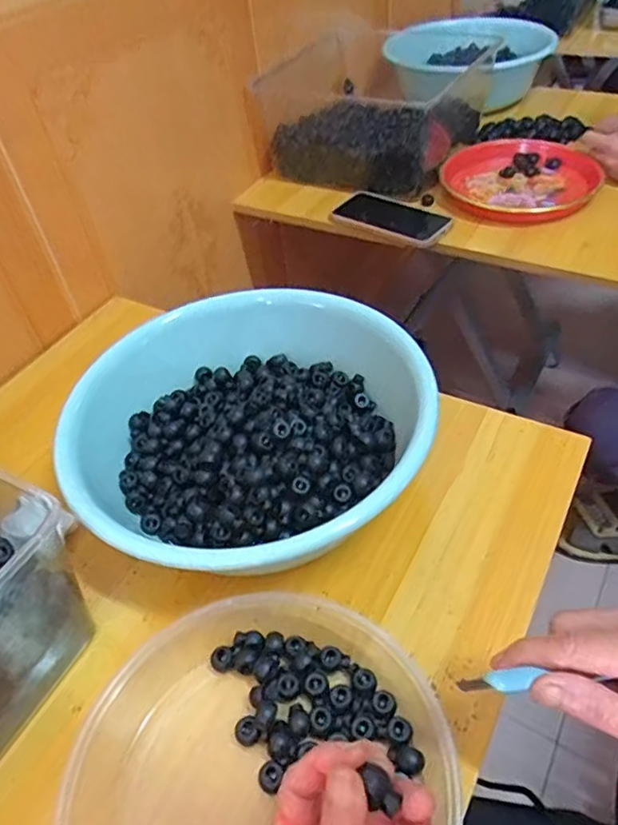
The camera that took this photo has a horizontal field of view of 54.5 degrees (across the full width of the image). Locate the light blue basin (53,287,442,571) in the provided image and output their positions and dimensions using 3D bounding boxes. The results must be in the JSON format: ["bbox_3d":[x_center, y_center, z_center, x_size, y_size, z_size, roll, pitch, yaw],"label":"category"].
[{"bbox_3d":[-0.045,0.014,0.501,0.258,0.121,0.278,-3,46,3],"label":"light blue basin"}]

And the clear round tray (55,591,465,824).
[{"bbox_3d":[-0.028,0.224,0.359,0.224,0.037,0.222,-3,46,3],"label":"clear round tray"}]

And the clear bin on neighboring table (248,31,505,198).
[{"bbox_3d":[0.104,-0.473,0.934,0.275,0.133,0.301,24,53,27],"label":"clear bin on neighboring table"}]

